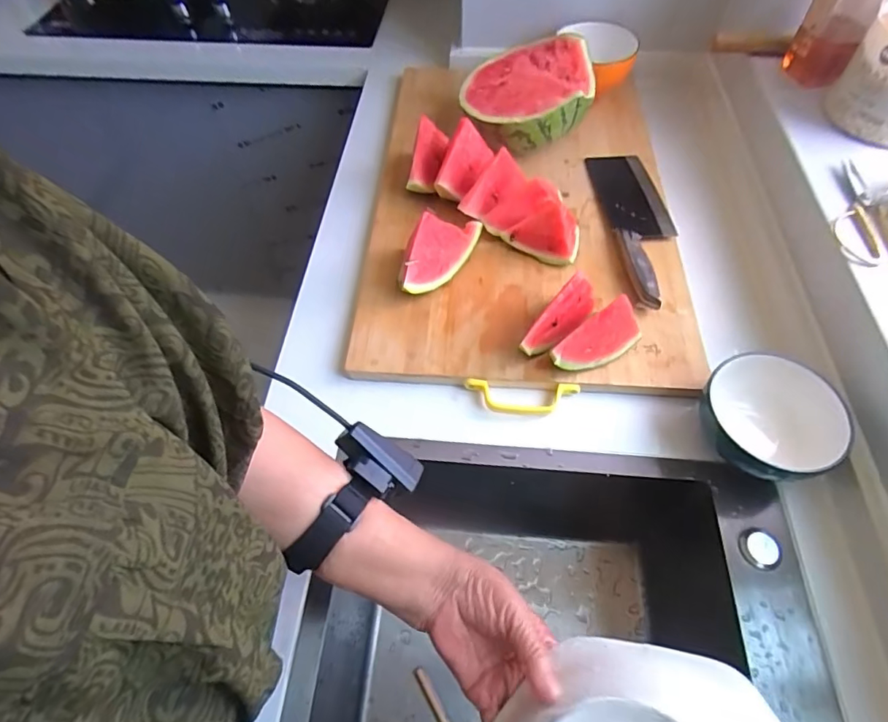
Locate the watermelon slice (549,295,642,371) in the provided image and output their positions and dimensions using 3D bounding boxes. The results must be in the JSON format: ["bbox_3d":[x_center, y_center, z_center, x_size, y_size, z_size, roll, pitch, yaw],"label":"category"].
[{"bbox_3d":[0.161,-0.021,0.530,0.105,0.072,0.027,-26,60,-15],"label":"watermelon slice"}]

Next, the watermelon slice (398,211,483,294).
[{"bbox_3d":[-0.007,-0.133,0.609,0.045,0.072,0.133,28,62,18],"label":"watermelon slice"}]

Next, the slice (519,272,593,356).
[{"bbox_3d":[0.123,-0.044,0.535,0.097,0.089,0.020,-38,64,-21],"label":"slice"}]

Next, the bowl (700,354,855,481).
[{"bbox_3d":[0.326,0.063,0.503,0.122,0.076,0.118,0,57,1],"label":"bowl"}]

